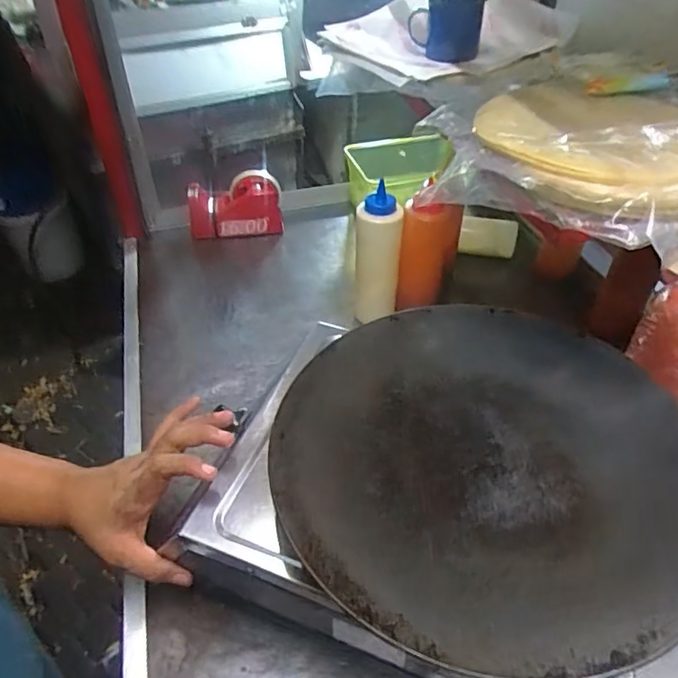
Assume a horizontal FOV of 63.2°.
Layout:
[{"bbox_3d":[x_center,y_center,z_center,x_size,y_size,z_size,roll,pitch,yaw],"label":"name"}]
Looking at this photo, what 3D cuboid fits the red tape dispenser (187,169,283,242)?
[{"bbox_3d":[-0.181,-0.229,0.952,0.161,0.089,0.062,-1,46,1],"label":"red tape dispenser"}]

